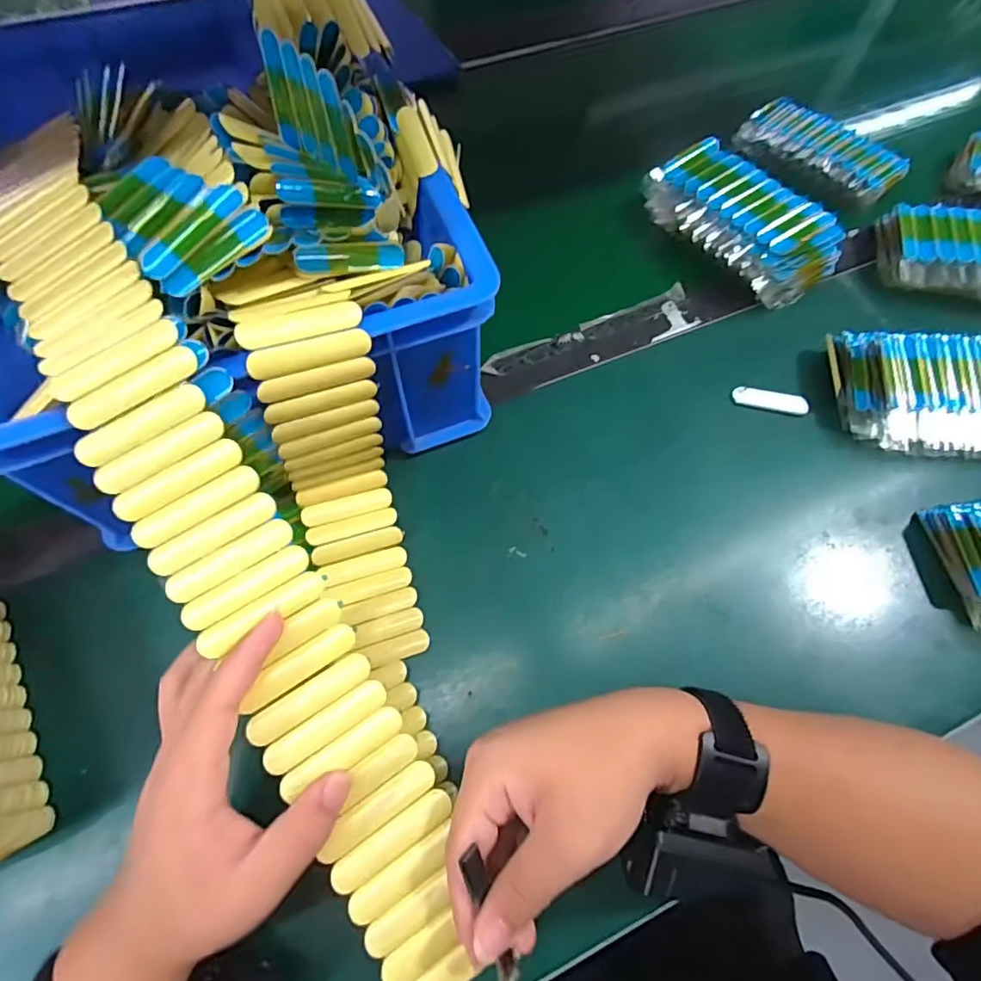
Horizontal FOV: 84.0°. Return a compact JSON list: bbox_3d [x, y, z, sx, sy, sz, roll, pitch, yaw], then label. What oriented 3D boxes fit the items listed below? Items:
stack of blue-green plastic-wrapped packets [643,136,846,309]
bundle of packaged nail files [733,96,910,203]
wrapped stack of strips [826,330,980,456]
[{"bbox_3d":[0.224,-0.249,0.502,0.095,0.055,0.181,-35,71,-15],"label":"stack of blue-green plastic-wrapped packets"},{"bbox_3d":[0.344,-0.360,0.571,0.077,0.028,0.163,-38,72,-16],"label":"bundle of packaged nail files"},{"bbox_3d":[0.366,-0.074,0.431,0.178,0.045,0.095,8,66,3],"label":"wrapped stack of strips"}]

